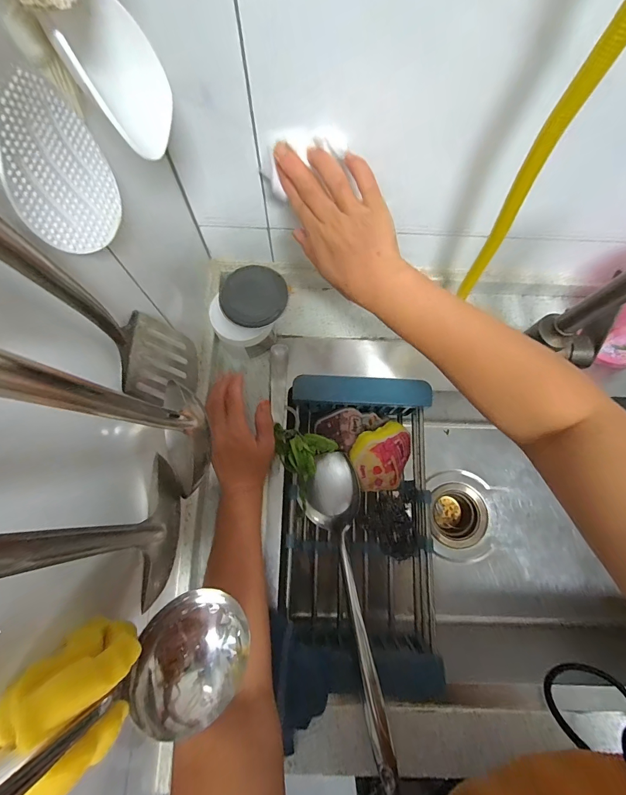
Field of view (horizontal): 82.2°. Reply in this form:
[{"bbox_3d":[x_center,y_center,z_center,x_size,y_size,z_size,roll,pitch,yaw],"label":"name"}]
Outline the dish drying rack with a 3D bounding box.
[{"bbox_3d":[0.059,0.167,0.479,0.196,0.134,0.397,2,76,-1],"label":"dish drying rack"}]

